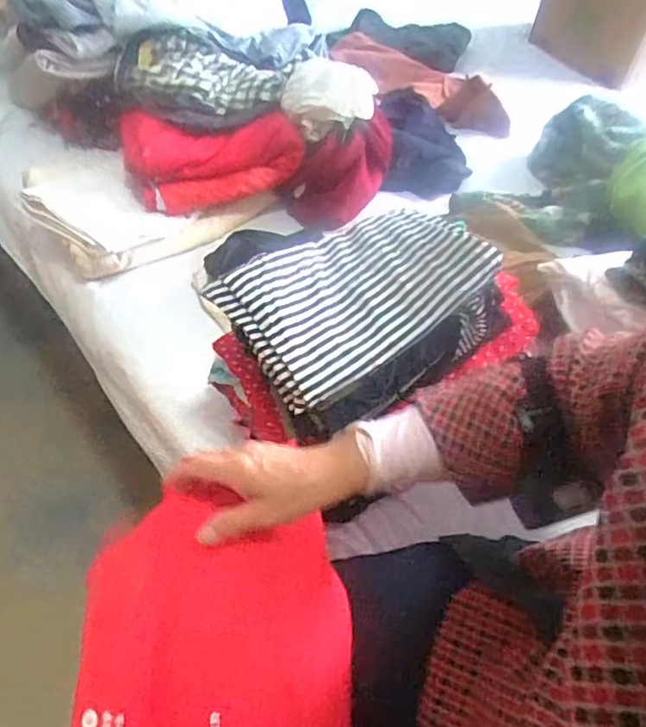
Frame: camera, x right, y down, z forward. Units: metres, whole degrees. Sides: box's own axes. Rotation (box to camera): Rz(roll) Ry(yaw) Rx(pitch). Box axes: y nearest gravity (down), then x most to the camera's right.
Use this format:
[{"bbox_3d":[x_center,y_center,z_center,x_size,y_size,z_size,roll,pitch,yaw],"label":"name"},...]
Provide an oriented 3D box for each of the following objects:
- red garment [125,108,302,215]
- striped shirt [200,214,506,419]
[{"bbox_3d":[-0.185,-0.364,0.939,0.276,0.088,0.178,-14,50,-14],"label":"red garment"},{"bbox_3d":[0.032,-0.070,0.539,0.228,0.065,0.151,-31,56,-27],"label":"striped shirt"}]

